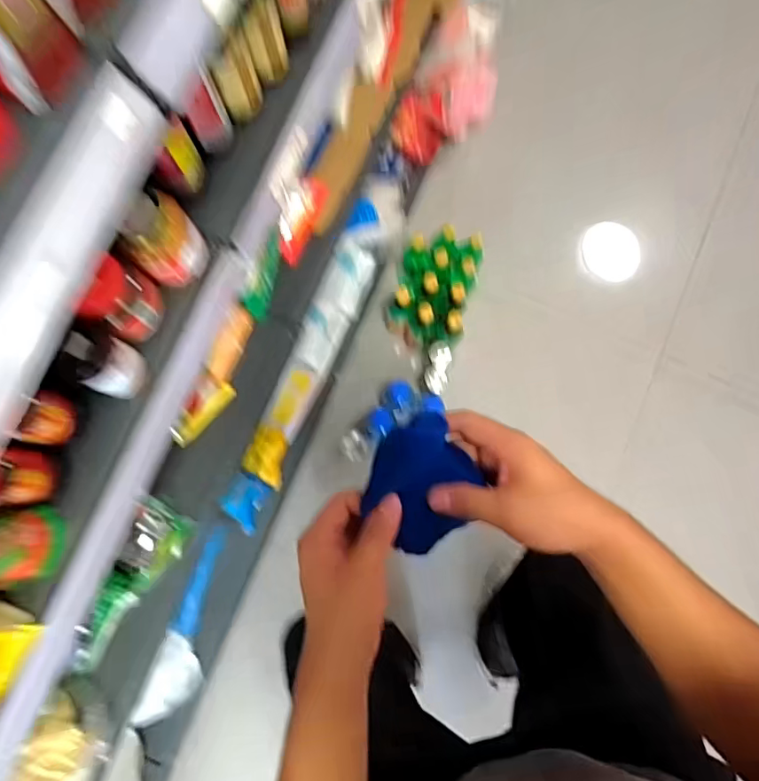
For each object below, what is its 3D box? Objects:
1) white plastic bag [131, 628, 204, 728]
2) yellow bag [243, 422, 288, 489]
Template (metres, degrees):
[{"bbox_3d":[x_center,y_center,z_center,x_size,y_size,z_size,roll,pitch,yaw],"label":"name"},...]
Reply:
[{"bbox_3d":[-0.389,0.555,1.002,0.070,0.139,0.187,20,80,4],"label":"white plastic bag"},{"bbox_3d":[-0.238,0.136,1.097,0.065,0.117,0.124,12,80,2],"label":"yellow bag"}]

